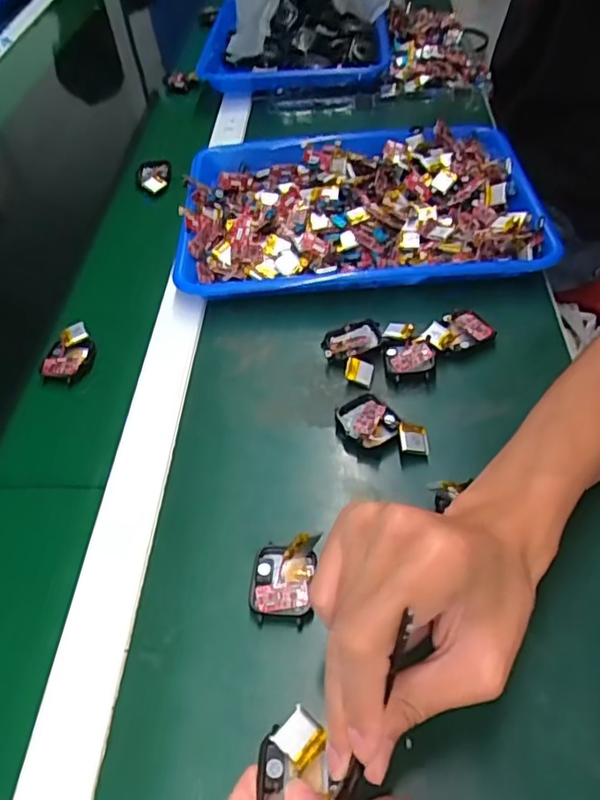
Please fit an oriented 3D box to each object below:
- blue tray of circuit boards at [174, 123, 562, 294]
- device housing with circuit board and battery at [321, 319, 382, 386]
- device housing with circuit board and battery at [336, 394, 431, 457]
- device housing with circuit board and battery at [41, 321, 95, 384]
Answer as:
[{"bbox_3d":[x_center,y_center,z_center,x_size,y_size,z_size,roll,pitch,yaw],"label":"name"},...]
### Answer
[{"bbox_3d":[0.057,-0.188,0.591,0.336,0.056,0.245,-5,49,4],"label":"blue tray of circuit boards"},{"bbox_3d":[0.040,-0.040,0.481,0.045,0.017,0.065,7,51,14],"label":"device housing with circuit board and battery"},{"bbox_3d":[0.058,0.021,0.423,0.068,0.022,0.038,30,60,29],"label":"device housing with circuit board and battery"},{"bbox_3d":[-0.194,-0.041,0.503,0.039,0.017,0.052,-2,50,7],"label":"device housing with circuit board and battery"}]

